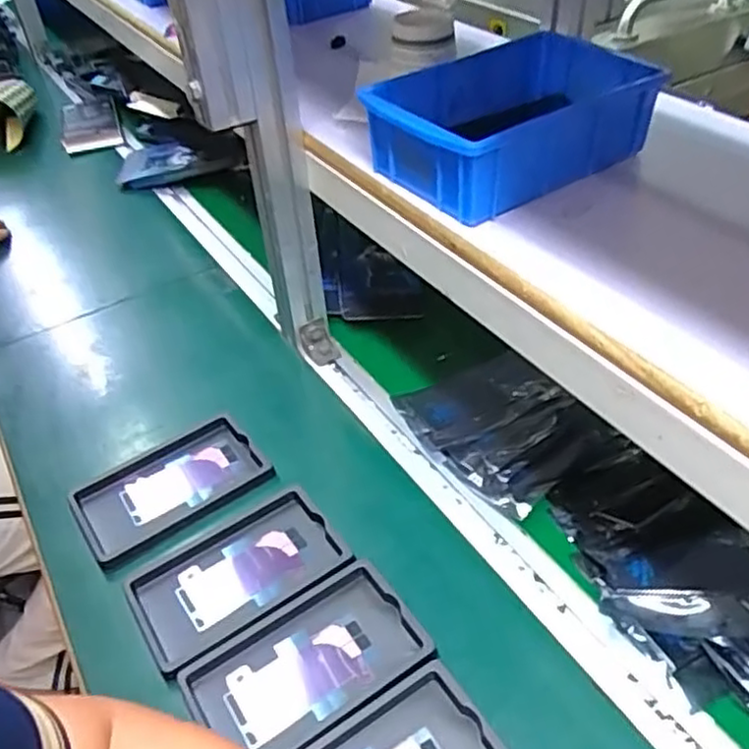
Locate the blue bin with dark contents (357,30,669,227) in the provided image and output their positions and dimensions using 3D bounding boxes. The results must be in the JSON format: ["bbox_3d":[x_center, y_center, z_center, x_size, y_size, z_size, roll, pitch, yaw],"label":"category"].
[{"bbox_3d":[0.102,-0.191,0.526,0.199,0.061,0.133,-25,47,-20],"label":"blue bin with dark contents"}]

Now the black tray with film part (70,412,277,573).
[{"bbox_3d":[-0.179,0.100,0.616,0.156,0.018,0.093,-28,48,-23],"label":"black tray with film part"}]

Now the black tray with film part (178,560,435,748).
[{"bbox_3d":[-0.047,0.204,0.489,0.155,0.012,0.094,-27,47,-21],"label":"black tray with film part"}]

